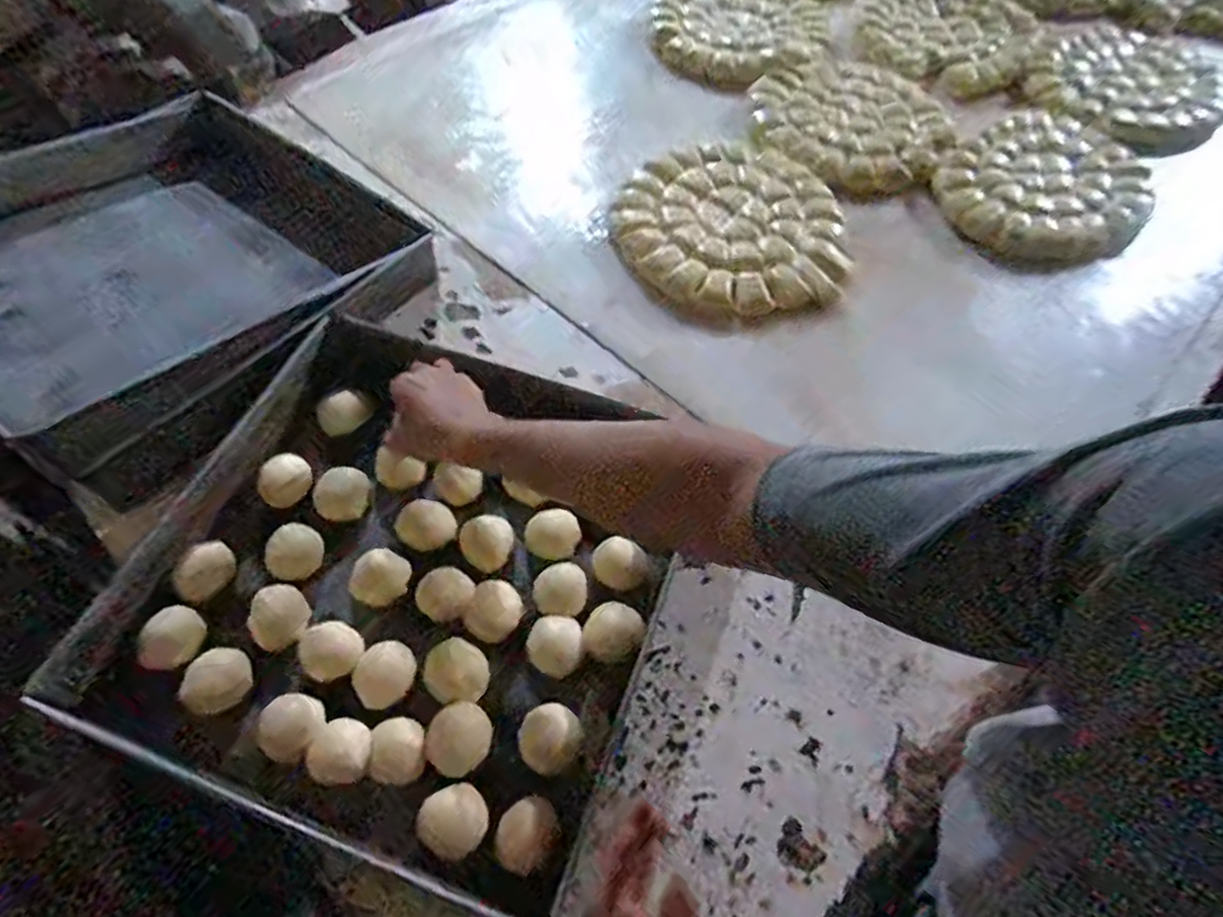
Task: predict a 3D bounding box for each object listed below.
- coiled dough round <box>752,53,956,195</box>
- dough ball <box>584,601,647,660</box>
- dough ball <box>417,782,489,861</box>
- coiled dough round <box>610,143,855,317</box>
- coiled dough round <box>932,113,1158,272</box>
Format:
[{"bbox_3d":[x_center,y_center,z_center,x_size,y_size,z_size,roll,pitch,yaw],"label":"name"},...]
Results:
[{"bbox_3d":[0.341,-0.483,0.935,0.257,0.029,0.278,-35,69,-17],"label":"coiled dough round"},{"bbox_3d":[0.003,0.145,0.553,0.047,0.028,0.051,1,63,-1],"label":"dough ball"},{"bbox_3d":[-0.114,0.263,0.479,0.048,0.035,0.045,1,63,-1],"label":"dough ball"},{"bbox_3d":[0.144,-0.292,0.823,0.271,0.028,0.278,1,63,-1],"label":"coiled dough round"},{"bbox_3d":[0.570,-0.354,0.873,0.262,0.035,0.231,-38,70,-18],"label":"coiled dough round"}]

